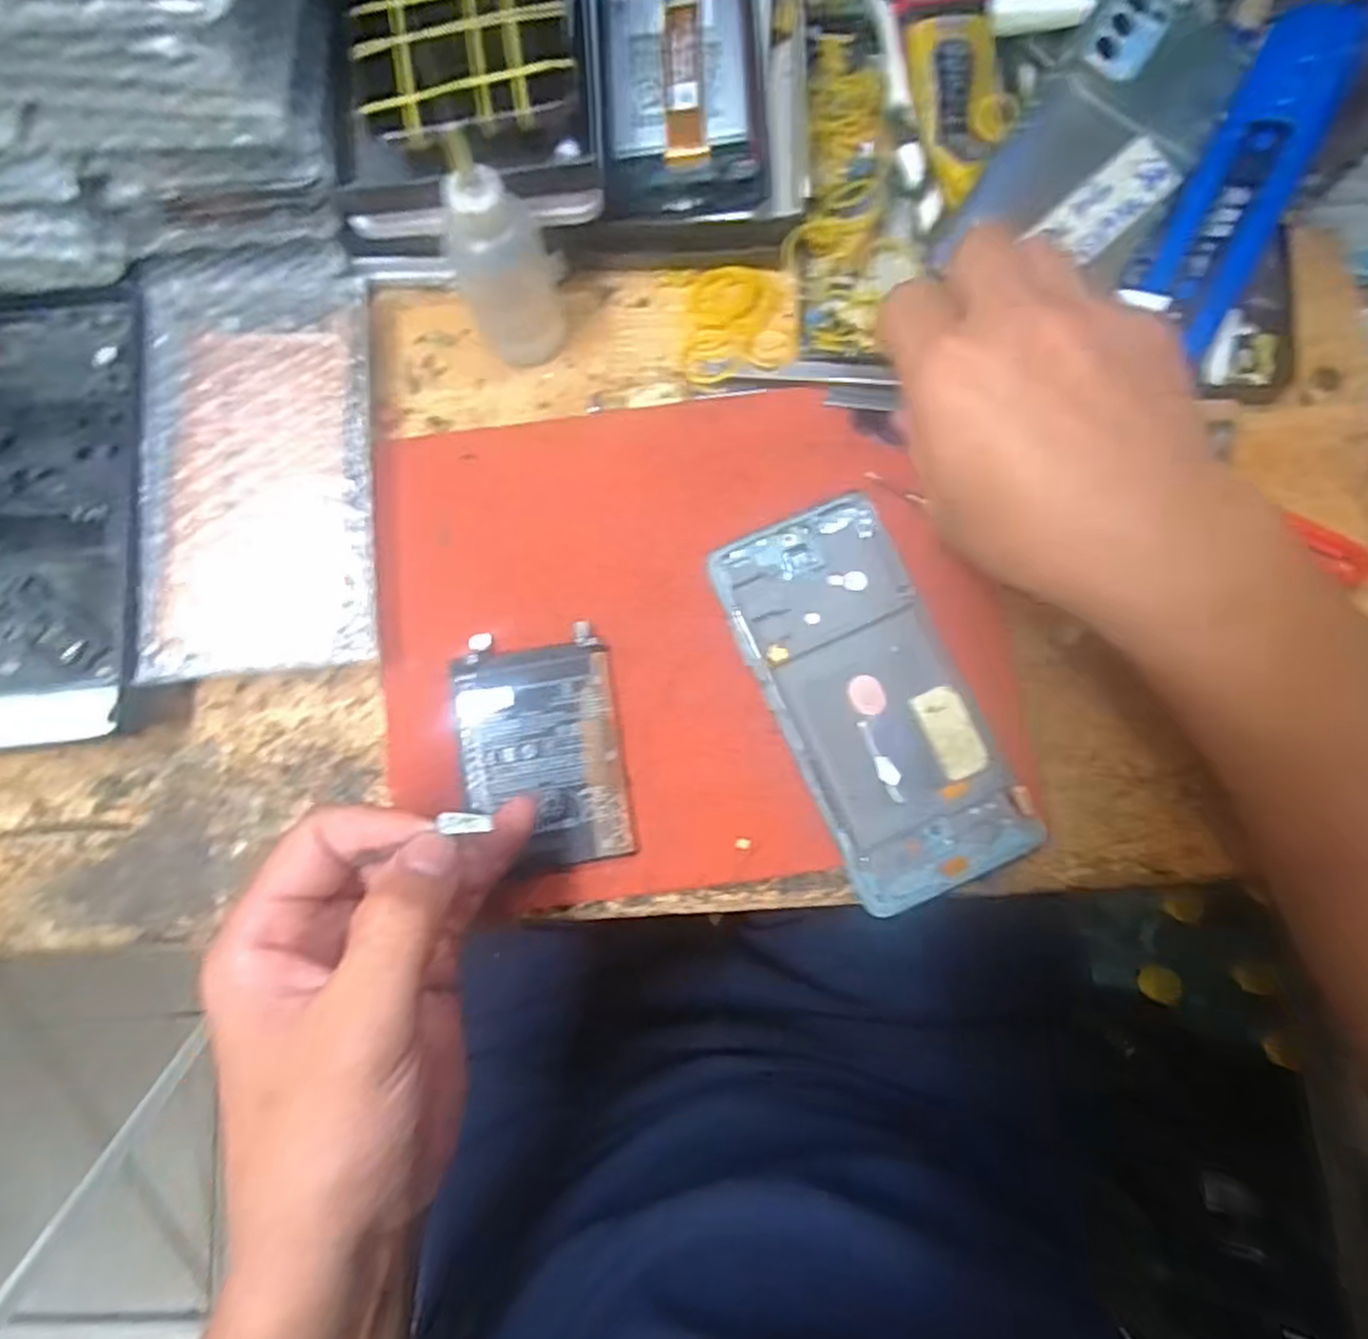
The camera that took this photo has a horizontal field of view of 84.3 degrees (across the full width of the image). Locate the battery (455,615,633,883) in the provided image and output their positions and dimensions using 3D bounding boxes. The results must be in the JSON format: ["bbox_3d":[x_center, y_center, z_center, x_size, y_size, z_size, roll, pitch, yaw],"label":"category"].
[{"bbox_3d":[-0.056,0.030,0.298,0.063,0.006,0.091,-8,78,-4],"label":"battery"}]

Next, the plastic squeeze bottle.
[{"bbox_3d":[-0.070,-0.159,0.296,0.038,0.091,0.039,-16,80,-2],"label":"plastic squeeze bottle"}]

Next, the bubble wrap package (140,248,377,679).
[{"bbox_3d":[-0.173,-0.087,0.310,0.090,0.026,0.176,-7,80,0],"label":"bubble wrap package"}]

